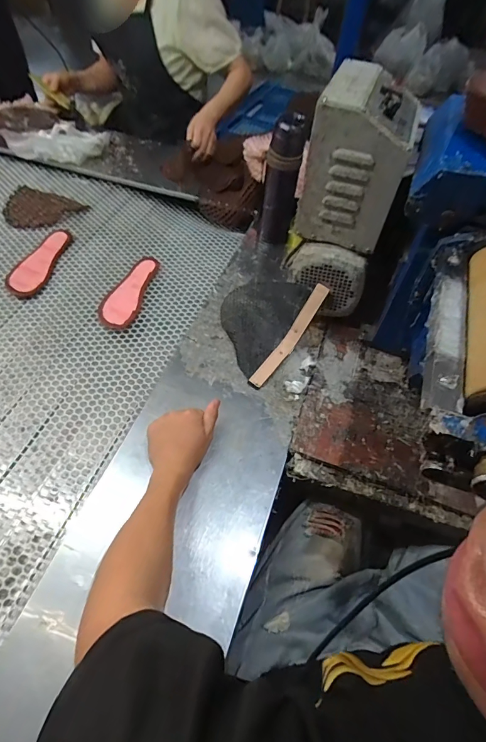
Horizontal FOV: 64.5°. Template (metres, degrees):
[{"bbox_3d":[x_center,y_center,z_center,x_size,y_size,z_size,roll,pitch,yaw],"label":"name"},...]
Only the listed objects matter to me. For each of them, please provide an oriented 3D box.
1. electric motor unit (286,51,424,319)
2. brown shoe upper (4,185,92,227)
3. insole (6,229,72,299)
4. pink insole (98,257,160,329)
[{"bbox_3d":[0.169,-0.293,0.645,0.143,0.303,0.208,13,54,4],"label":"electric motor unit"},{"bbox_3d":[-0.545,-0.431,1.000,0.217,0.010,0.161,27,56,14],"label":"brown shoe upper"},{"bbox_3d":[-0.463,-0.250,0.874,0.085,0.015,0.233,8,53,1],"label":"insole"},{"bbox_3d":[-0.250,-0.177,0.838,0.083,0.013,0.217,8,53,1],"label":"pink insole"}]

